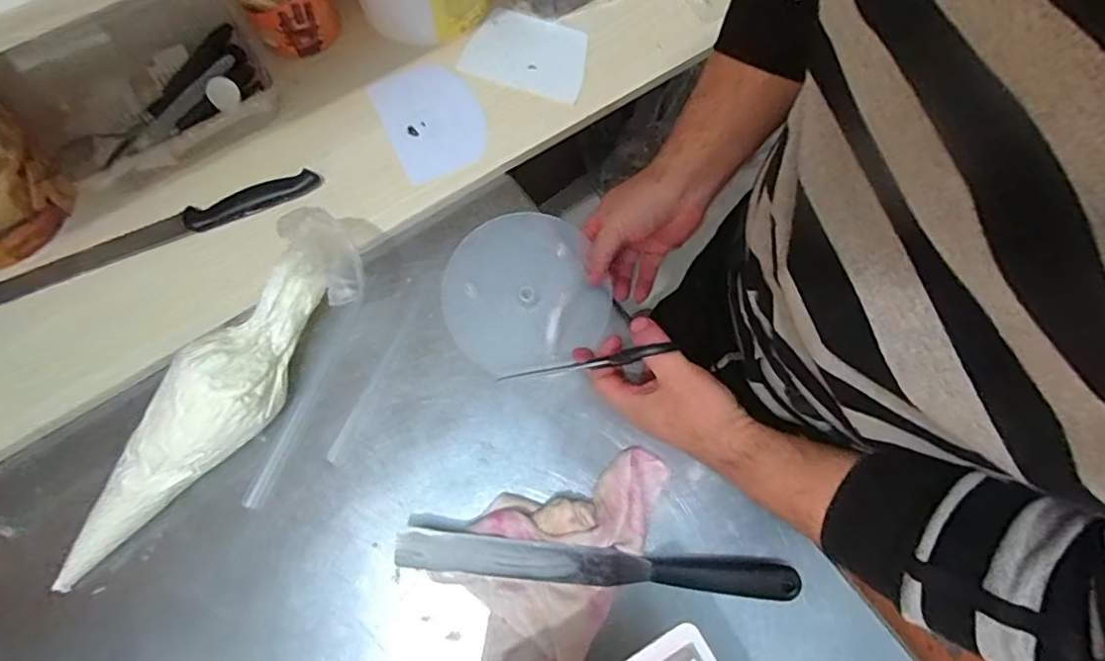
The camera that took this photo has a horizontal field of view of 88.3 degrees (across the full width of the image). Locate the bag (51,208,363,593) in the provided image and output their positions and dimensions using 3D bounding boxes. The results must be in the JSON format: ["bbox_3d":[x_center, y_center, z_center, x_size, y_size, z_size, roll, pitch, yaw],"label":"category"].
[{"bbox_3d":[-0.275,0.059,0.456,0.080,0.090,0.344,36,76,8],"label":"bag"}]

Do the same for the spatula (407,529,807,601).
[{"bbox_3d":[0.036,0.190,0.460,0.315,0.025,0.032,5,74,0],"label":"spatula"}]

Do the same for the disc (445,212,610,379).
[{"bbox_3d":[-0.027,-0.034,0.523,0.140,0.009,0.141,-23,89,-3],"label":"disc"}]

